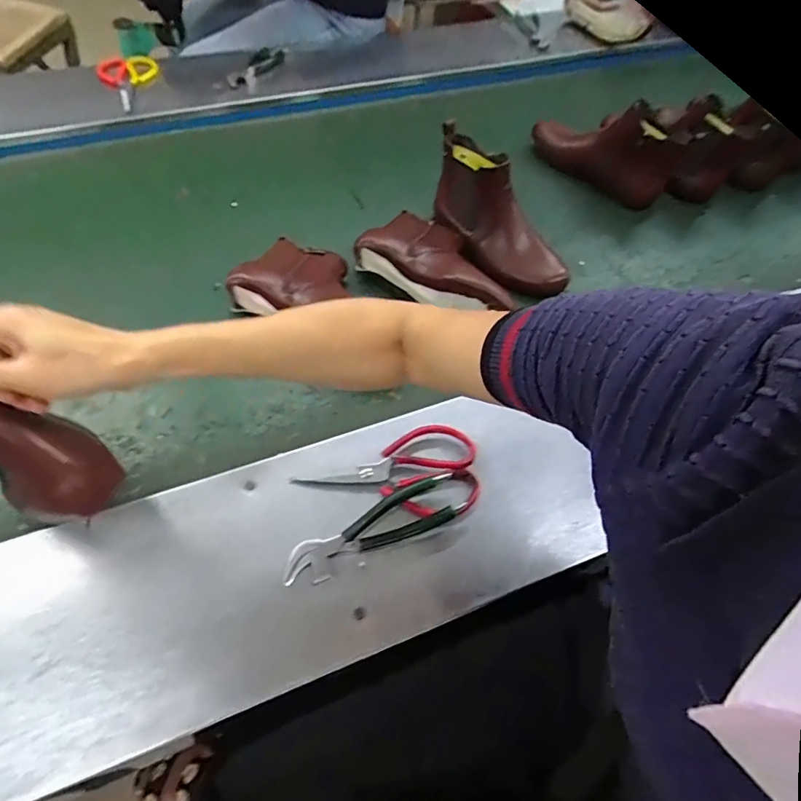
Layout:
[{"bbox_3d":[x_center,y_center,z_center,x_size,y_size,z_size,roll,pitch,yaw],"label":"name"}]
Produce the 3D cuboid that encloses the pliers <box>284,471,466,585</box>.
[{"bbox_3d":[-0.029,0.132,0.511,0.193,0.033,0.054,-19,61,-15],"label":"pliers"}]

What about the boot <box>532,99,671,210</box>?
[{"bbox_3d":[0.346,-0.455,0.862,0.262,0.161,0.080,37,63,18],"label":"boot"}]

